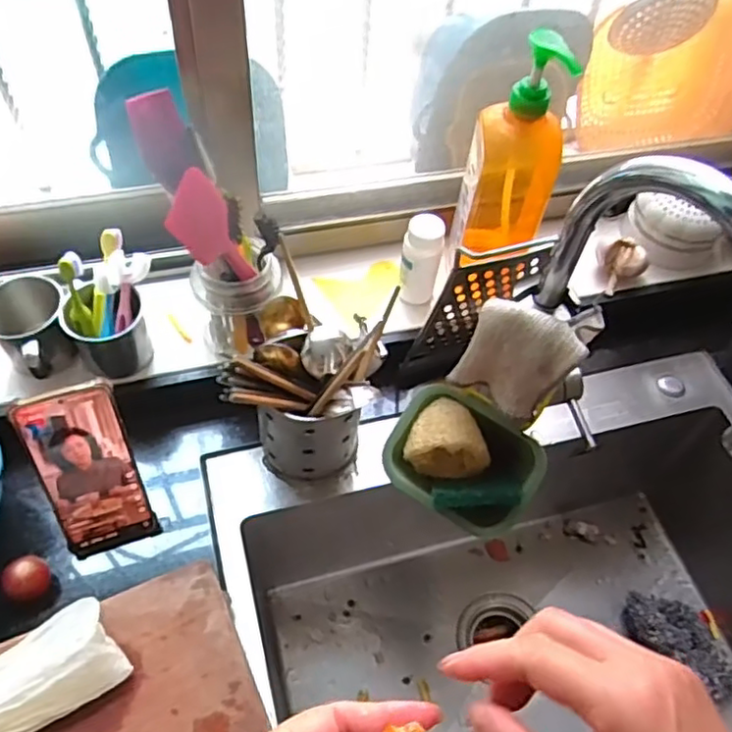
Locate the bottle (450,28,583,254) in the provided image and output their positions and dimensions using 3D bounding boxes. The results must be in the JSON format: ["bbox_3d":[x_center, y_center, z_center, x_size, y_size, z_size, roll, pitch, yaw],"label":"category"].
[{"bbox_3d":[0.142,-0.196,0.628,0.081,0.232,0.063,5,55,-2],"label":"bottle"}]

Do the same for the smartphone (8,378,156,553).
[{"bbox_3d":[-0.237,0.092,0.562,0.076,0.164,0.010,-13,32,-14],"label":"smartphone"}]

